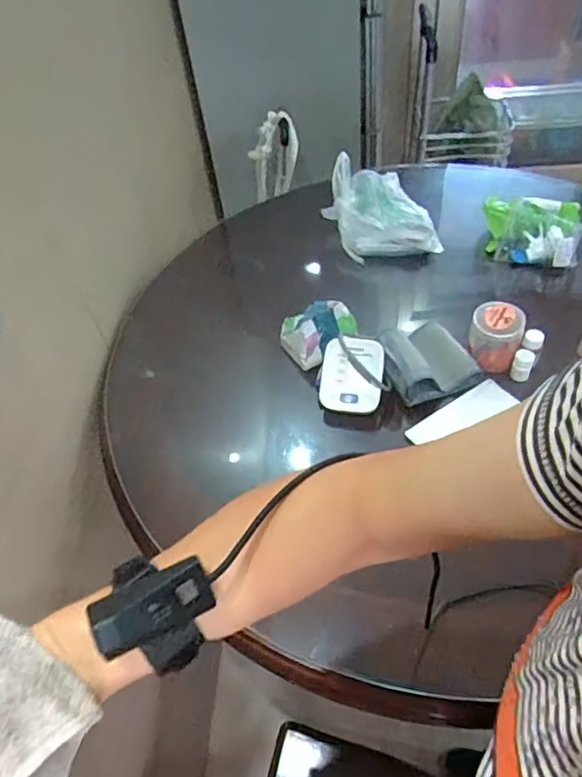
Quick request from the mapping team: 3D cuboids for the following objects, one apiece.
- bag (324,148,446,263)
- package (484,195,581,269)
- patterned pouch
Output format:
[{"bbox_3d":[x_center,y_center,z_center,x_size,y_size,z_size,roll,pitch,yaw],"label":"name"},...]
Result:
[{"bbox_3d":[0.199,-0.399,1.256,0.239,0.157,0.218,-5,49,3],"label":"bag"},{"bbox_3d":[0.513,-0.343,1.186,0.189,0.084,0.154,6,51,12],"label":"package"},{"bbox_3d":[0.053,-0.099,1.023,0.139,0.086,0.090,-10,49,-2],"label":"patterned pouch"}]

